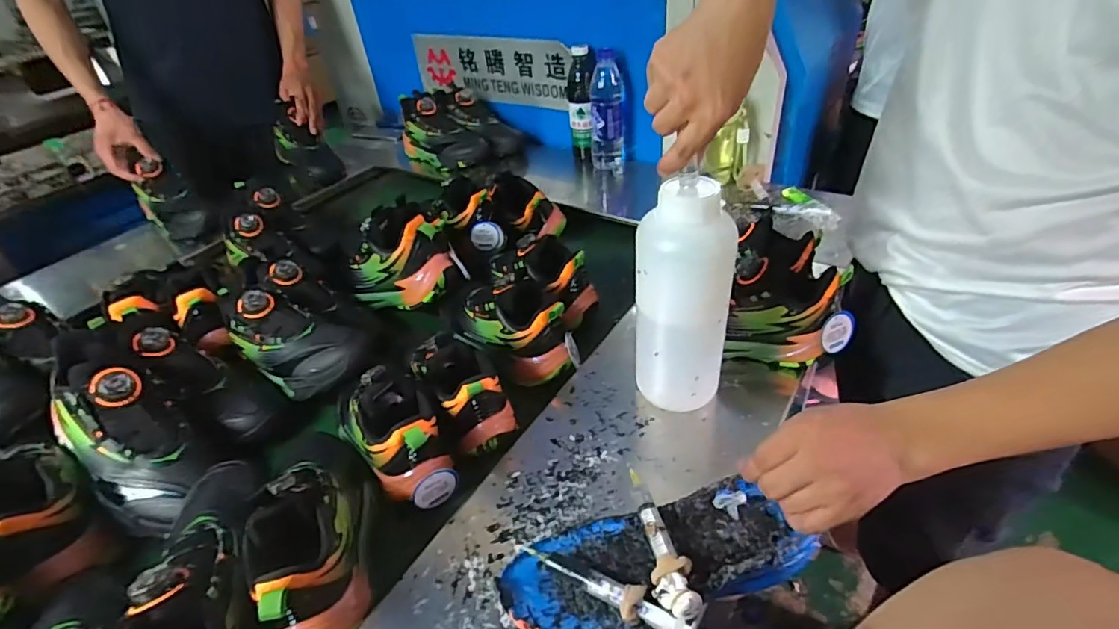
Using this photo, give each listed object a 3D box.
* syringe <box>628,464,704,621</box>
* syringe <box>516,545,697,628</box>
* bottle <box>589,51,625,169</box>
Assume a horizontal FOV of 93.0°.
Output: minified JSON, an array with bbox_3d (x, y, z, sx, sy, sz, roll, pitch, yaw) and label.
[{"bbox_3d":[0.081,0.178,0.437,0.030,0.017,0.134,-9,38,-3],"label":"syringe"},{"bbox_3d":[0.033,0.216,0.422,0.149,0.025,0.026,18,44,27],"label":"syringe"},{"bbox_3d":[0.098,-0.407,1.084,0.067,0.218,0.069,0,39,8],"label":"bottle"}]

